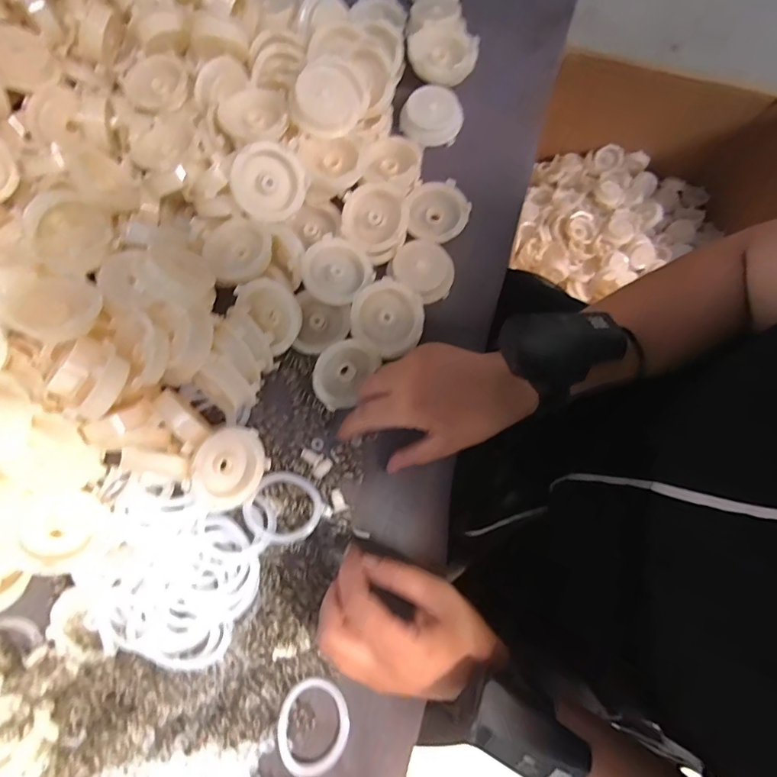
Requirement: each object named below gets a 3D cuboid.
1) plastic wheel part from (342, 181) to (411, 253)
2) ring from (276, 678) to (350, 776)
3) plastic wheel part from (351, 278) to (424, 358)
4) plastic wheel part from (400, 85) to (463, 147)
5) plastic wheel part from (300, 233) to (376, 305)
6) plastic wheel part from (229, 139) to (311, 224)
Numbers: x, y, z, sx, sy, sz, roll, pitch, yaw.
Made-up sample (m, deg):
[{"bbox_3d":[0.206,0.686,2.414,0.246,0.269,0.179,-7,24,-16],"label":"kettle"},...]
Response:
[{"bbox_3d":[-0.010,-0.136,0.362,0.051,0.014,0.052,-3,77,1],"label":"plastic wheel part"},{"bbox_3d":[-0.052,0.233,0.316,0.052,0.008,0.052,0,78,1],"label":"ring"},{"bbox_3d":[0.000,-0.055,0.348,0.055,0.011,0.055,0,87,-6],"label":"plastic wheel part"},{"bbox_3d":[0.039,-0.240,0.403,0.053,0.019,0.050,-4,101,-16],"label":"plastic wheel part"},{"bbox_3d":[-0.040,-0.091,0.353,0.052,0.013,0.052,0,78,1],"label":"plastic wheel part"},{"bbox_3d":[-0.089,-0.153,0.342,0.051,0.009,0.051,-10,122,-16],"label":"plastic wheel part"}]

